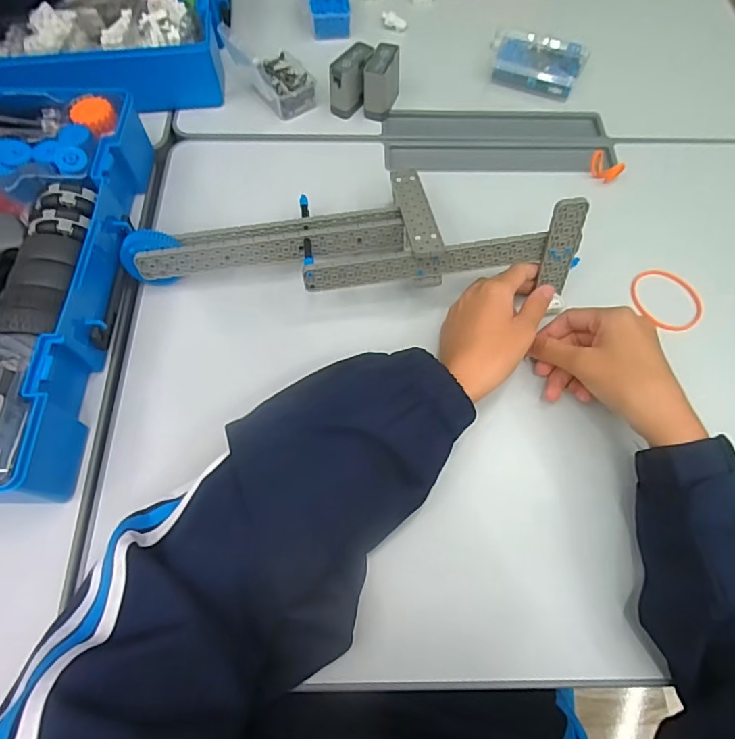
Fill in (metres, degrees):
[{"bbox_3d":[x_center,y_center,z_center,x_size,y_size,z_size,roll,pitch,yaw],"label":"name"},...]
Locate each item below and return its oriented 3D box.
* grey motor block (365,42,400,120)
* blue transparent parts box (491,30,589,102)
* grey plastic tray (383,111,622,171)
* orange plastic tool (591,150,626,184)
[{"bbox_3d":[0.015,-0.306,0.514,0.027,0.051,0.047,21,67,7],"label":"grey motor block"},{"bbox_3d":[0.190,-0.349,0.550,0.101,0.032,0.071,23,67,8],"label":"blue transparent parts box"},{"bbox_3d":[0.139,-0.247,0.517,0.240,0.015,0.099,2,66,-1],"label":"grey plastic tray"},{"bbox_3d":[0.240,-0.204,0.488,0.015,0.017,0.032,-42,73,-18],"label":"orange plastic tool"}]

